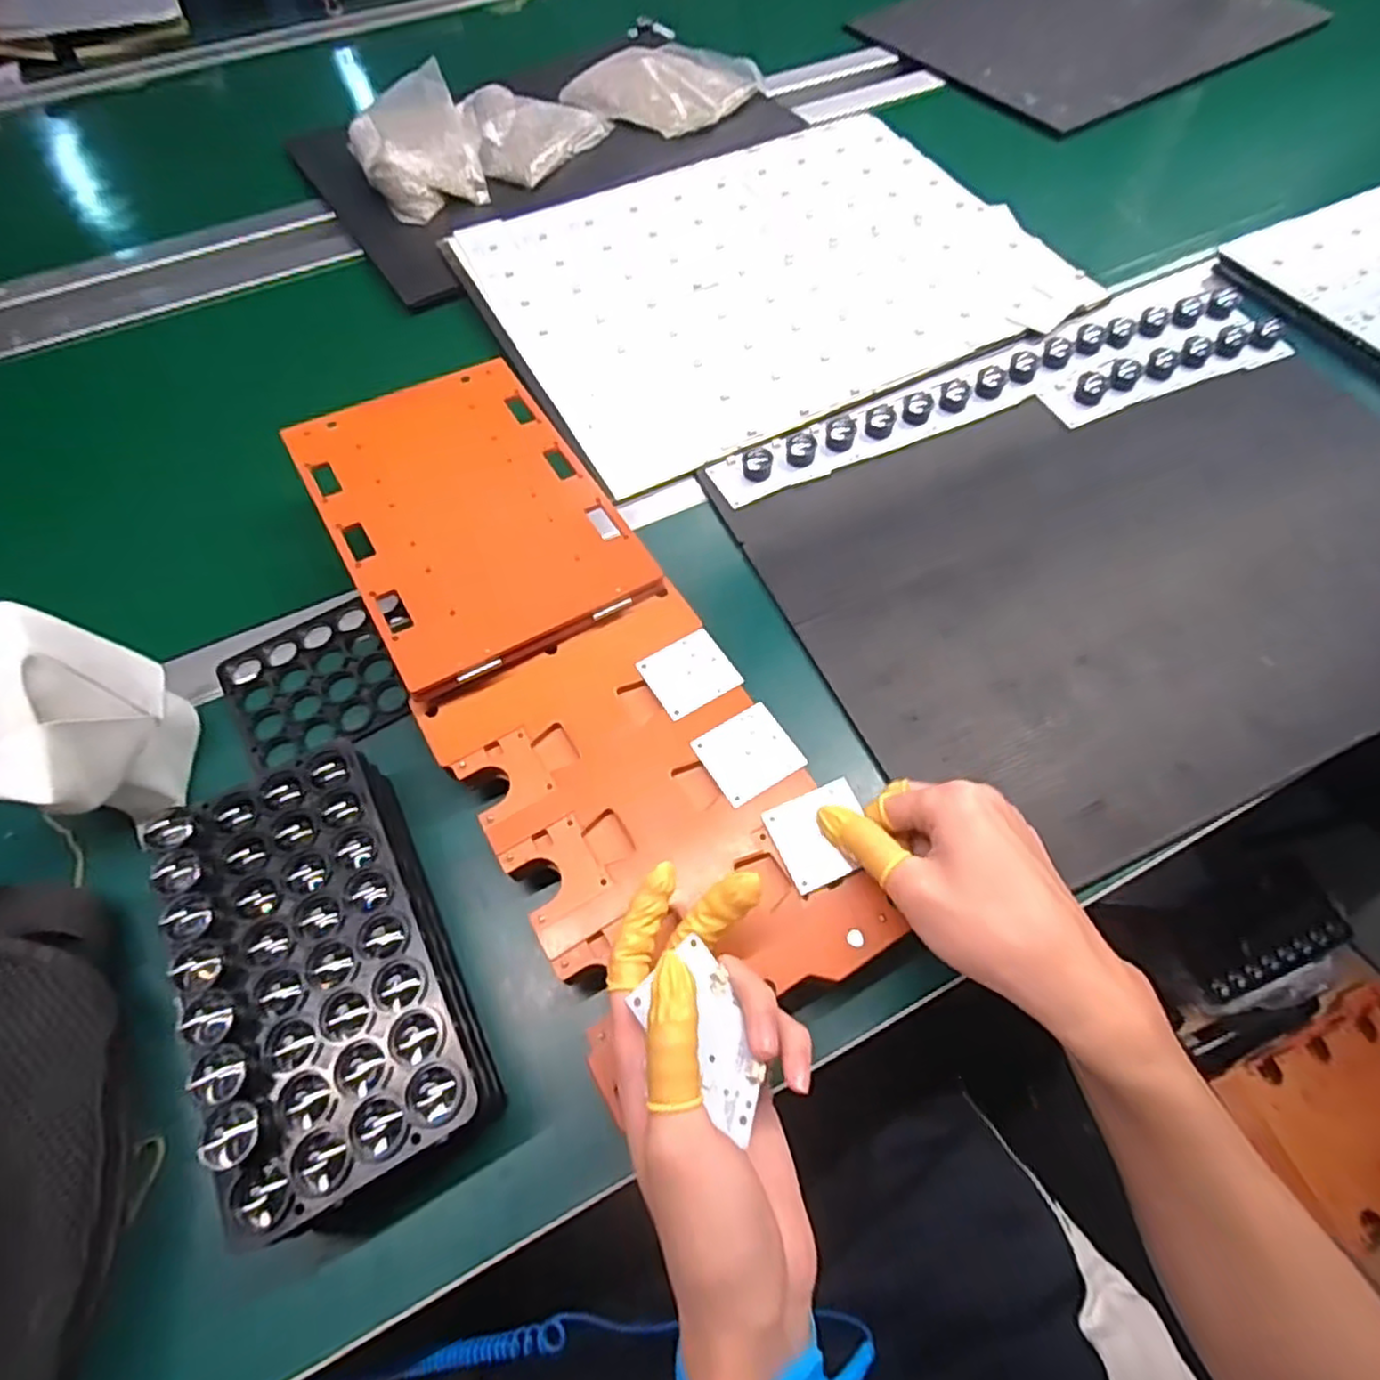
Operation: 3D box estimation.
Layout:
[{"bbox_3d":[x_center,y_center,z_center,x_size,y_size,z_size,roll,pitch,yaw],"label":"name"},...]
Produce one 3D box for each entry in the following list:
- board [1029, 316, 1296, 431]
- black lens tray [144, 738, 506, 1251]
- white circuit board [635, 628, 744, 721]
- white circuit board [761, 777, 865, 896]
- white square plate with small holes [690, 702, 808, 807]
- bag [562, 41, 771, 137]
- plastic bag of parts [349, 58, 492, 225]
[{"bbox_3d":[0.379,-0.257,0.556,0.210,0.019,0.049,-20,63,-10],"label":"board"},{"bbox_3d":[-0.173,0.129,0.333,0.101,0.065,0.195,-26,64,-12],"label":"black lens tray"},{"bbox_3d":[0.000,-0.010,0.406,0.047,0.004,0.044,-29,65,-14],"label":"white circuit board"},{"bbox_3d":[0.067,0.073,0.355,0.047,0.004,0.045,-24,67,-6],"label":"white circuit board"},{"bbox_3d":[0.032,0.034,0.380,0.046,0.004,0.044,-28,65,-14],"label":"white square plate with small holes"},{"bbox_3d":[-0.034,-0.680,0.786,0.177,0.032,0.161,34,67,18],"label":"bag"},{"bbox_3d":[-0.278,-0.545,0.704,0.113,0.051,0.161,-23,64,-11],"label":"plastic bag of parts"}]

